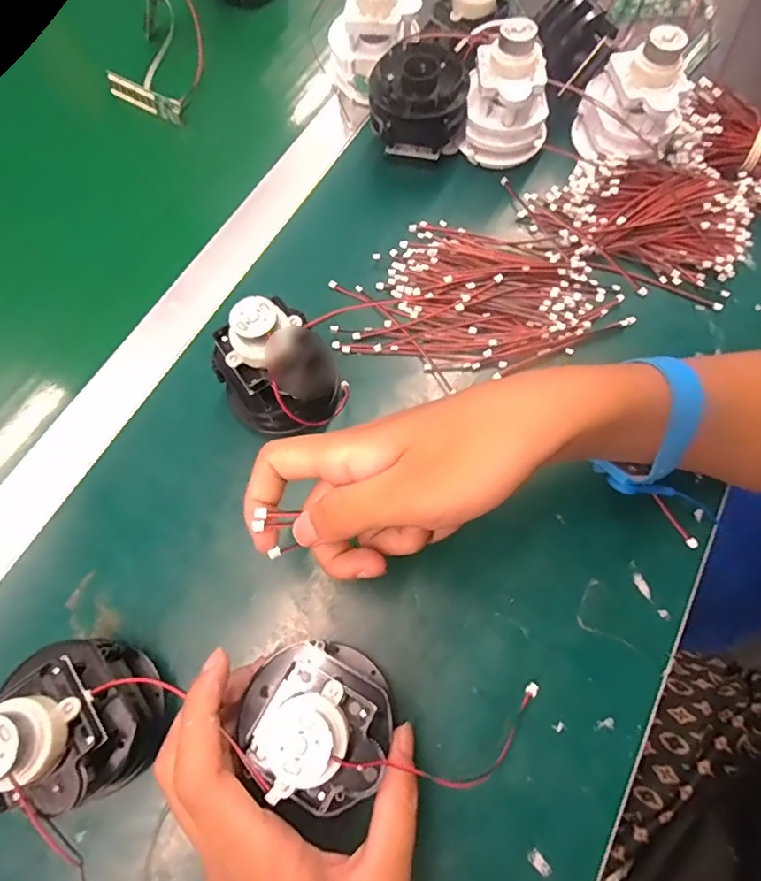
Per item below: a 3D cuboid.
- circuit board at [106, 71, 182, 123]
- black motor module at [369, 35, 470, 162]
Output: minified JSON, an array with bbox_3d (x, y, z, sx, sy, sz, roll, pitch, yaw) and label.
[{"bbox_3d":[-0.198,-0.288,0.436,0.079,0.006,0.016,30,115,12],"label":"circuit board"},{"bbox_3d":[0.030,-0.247,0.389,0.063,0.063,0.070,21,71,9],"label":"black motor module"}]

